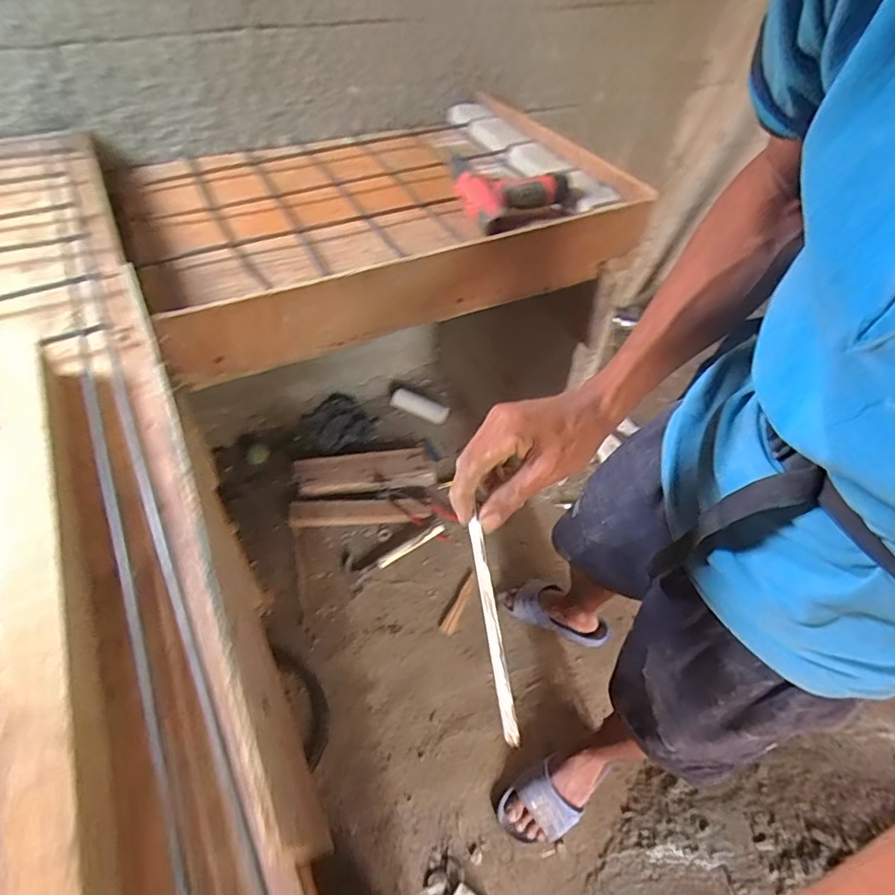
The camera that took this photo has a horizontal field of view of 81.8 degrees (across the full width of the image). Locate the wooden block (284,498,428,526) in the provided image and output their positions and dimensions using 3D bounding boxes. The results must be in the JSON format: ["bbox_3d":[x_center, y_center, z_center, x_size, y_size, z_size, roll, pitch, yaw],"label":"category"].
[{"bbox_3d":[-0.239,0.173,1.415,0.374,0.038,0.067,-3,50,-5],"label":"wooden block"}]

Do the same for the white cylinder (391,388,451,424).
[{"bbox_3d":[-0.088,-0.131,1.659,0.185,0.049,0.064,21,52,-2],"label":"white cylinder"}]

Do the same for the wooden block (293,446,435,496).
[{"bbox_3d":[-0.237,0.063,1.496,0.377,0.045,0.140,-6,50,-8],"label":"wooden block"}]

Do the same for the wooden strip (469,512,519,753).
[{"bbox_3d":[0.030,0.118,0.353,0.009,0.007,0.148,-5,55,-5],"label":"wooden strip"}]

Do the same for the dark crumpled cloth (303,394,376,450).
[{"bbox_3d":[-0.338,-0.091,1.615,0.193,0.035,0.237,-23,55,-20],"label":"dark crumpled cloth"}]

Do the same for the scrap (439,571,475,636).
[{"bbox_3d":[0.031,0.382,1.278,0.030,0.012,0.172,23,52,16],"label":"scrap"}]

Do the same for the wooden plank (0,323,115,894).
[{"bbox_3d":[-0.263,0.085,0.333,0.046,0.024,0.535,-23,55,-18],"label":"wooden plank"}]

